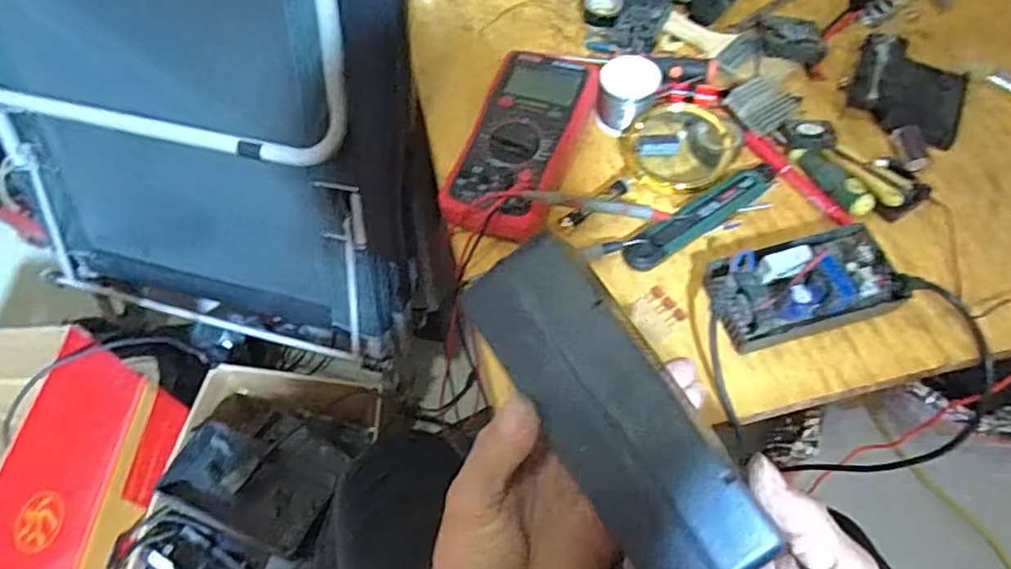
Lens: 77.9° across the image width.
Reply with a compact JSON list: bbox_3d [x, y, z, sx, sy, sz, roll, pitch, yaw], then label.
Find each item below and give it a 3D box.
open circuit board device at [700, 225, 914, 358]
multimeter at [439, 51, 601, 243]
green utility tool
[{"bbox_3d":[0.220,-0.001,0.466,0.140,0.047,0.071,-15,59,-6],"label":"open circuit board device"},{"bbox_3d":[0.013,-0.116,0.543,0.087,0.052,0.185,16,60,13],"label":"multimeter"},{"bbox_3d":[0.166,-0.060,0.524,0.156,0.013,0.027,-32,62,-16],"label":"green utility tool"}]

